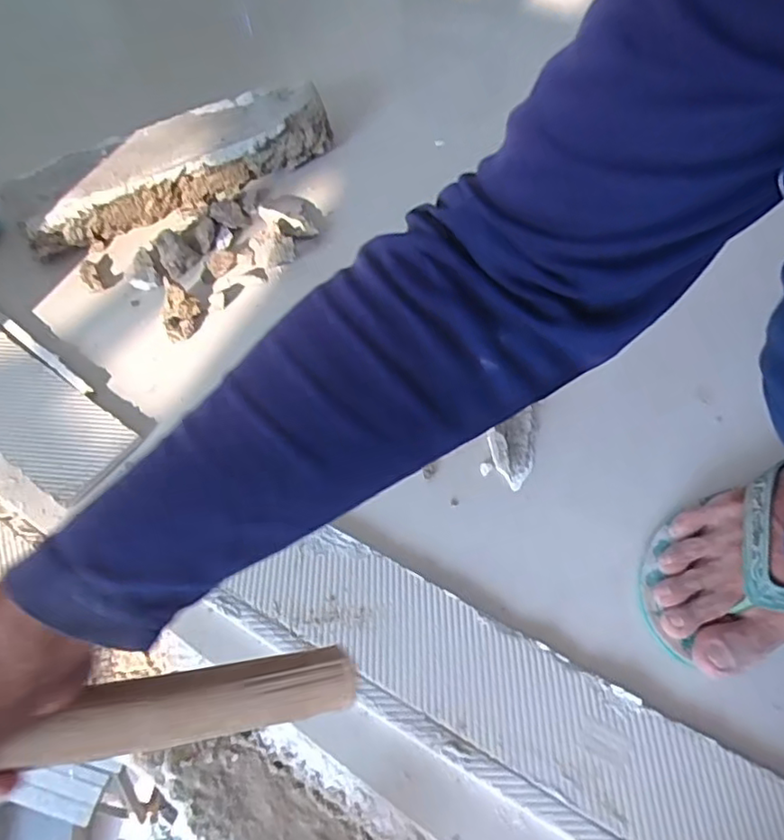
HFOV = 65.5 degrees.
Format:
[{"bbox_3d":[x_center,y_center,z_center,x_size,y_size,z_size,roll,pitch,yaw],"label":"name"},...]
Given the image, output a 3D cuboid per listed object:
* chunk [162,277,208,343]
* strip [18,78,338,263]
[{"bbox_3d":[-0.206,-0.104,0.589,0.033,0.036,0.048,6,58,7],"label":"chunk"},{"bbox_3d":[-0.237,-0.280,0.679,0.345,0.074,0.087,-30,61,-15],"label":"strip"}]

